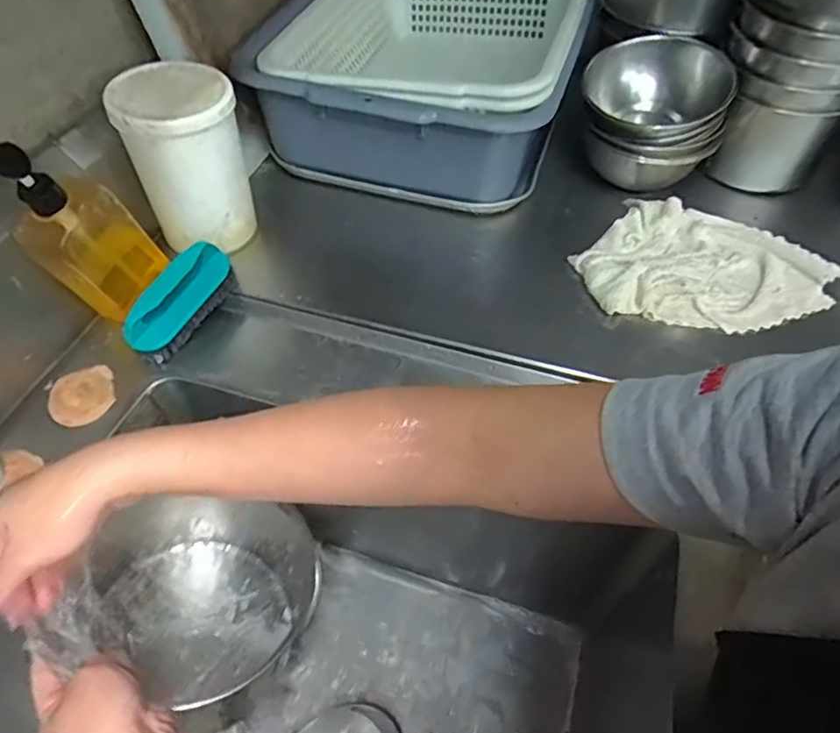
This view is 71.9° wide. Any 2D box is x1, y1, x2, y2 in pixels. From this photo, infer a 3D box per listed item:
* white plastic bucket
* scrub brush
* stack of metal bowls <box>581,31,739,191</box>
[{"bbox_3d":[-0.242,-0.212,0.617,0.110,0.165,0.103,1,52,-1],"label":"white plastic bucket"},{"bbox_3d":[-0.251,-0.069,0.602,0.033,0.062,0.130,5,55,41],"label":"scrub brush"},{"bbox_3d":[0.292,-0.322,0.729,0.168,0.117,0.205,16,53,11],"label":"stack of metal bowls"}]

